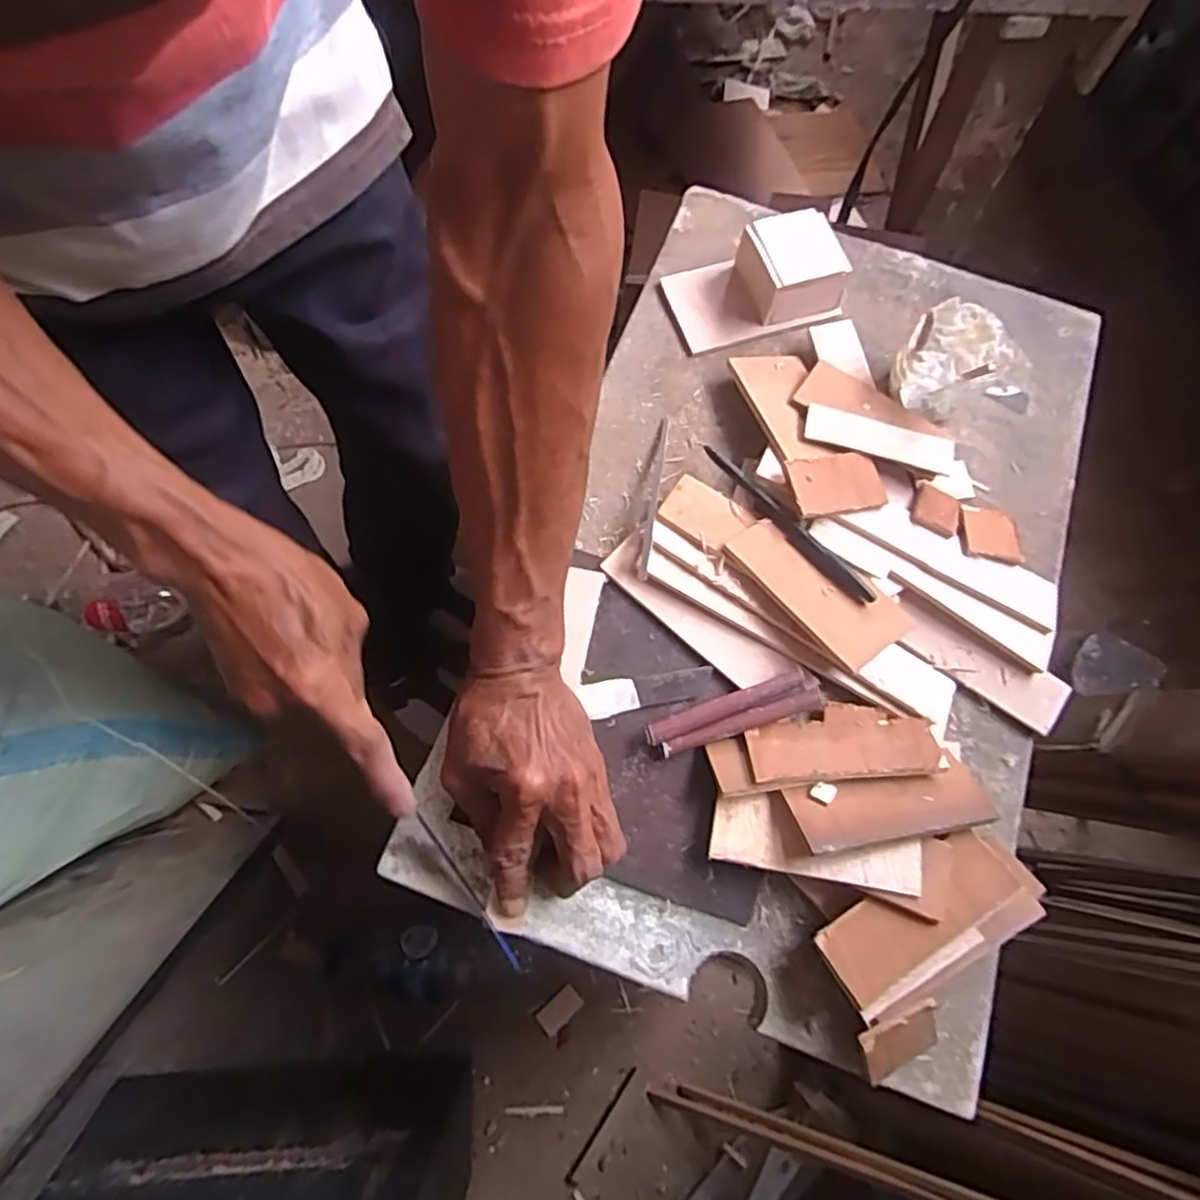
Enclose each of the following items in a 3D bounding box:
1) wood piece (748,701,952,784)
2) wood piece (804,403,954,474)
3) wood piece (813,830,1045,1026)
[{"bbox_3d":[0.141,0.083,0.419,0.110,0.005,0.051,-2,38,-1],"label":"wood piece"},{"bbox_3d":[0.188,-0.109,0.482,0.099,0.007,0.030,15,78,1],"label":"wood piece"},{"bbox_3d":[0.175,0.168,0.377,0.119,0.011,0.058,-27,76,-10],"label":"wood piece"}]

